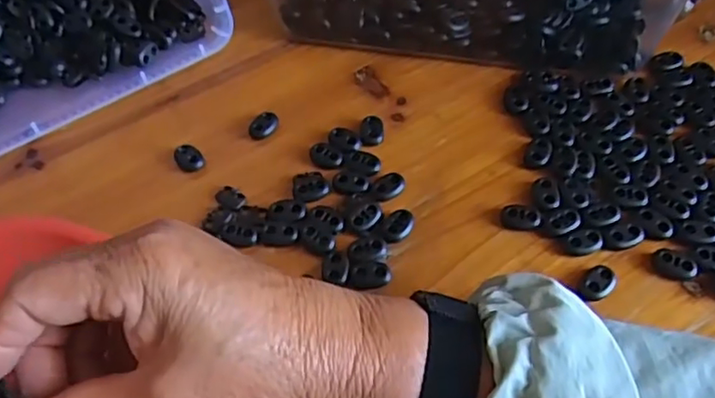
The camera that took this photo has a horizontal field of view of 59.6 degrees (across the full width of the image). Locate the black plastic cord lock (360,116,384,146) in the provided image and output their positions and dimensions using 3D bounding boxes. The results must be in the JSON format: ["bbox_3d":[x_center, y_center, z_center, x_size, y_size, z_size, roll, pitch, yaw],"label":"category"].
[{"bbox_3d":[0.009,-0.043,0.394,0.015,0.006,0.021,-1,56,3],"label":"black plastic cord lock"}]

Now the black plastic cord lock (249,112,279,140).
[{"bbox_3d":[-0.060,-0.047,0.404,0.013,0.010,0.021,37,66,24],"label":"black plastic cord lock"}]

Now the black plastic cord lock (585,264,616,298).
[{"bbox_3d":[0.128,0.044,0.331,0.014,0.008,0.020,36,65,24],"label":"black plastic cord lock"}]

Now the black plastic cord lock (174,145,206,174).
[{"bbox_3d":[-0.105,-0.025,0.391,0.016,0.011,0.017,-2,56,3],"label":"black plastic cord lock"}]

